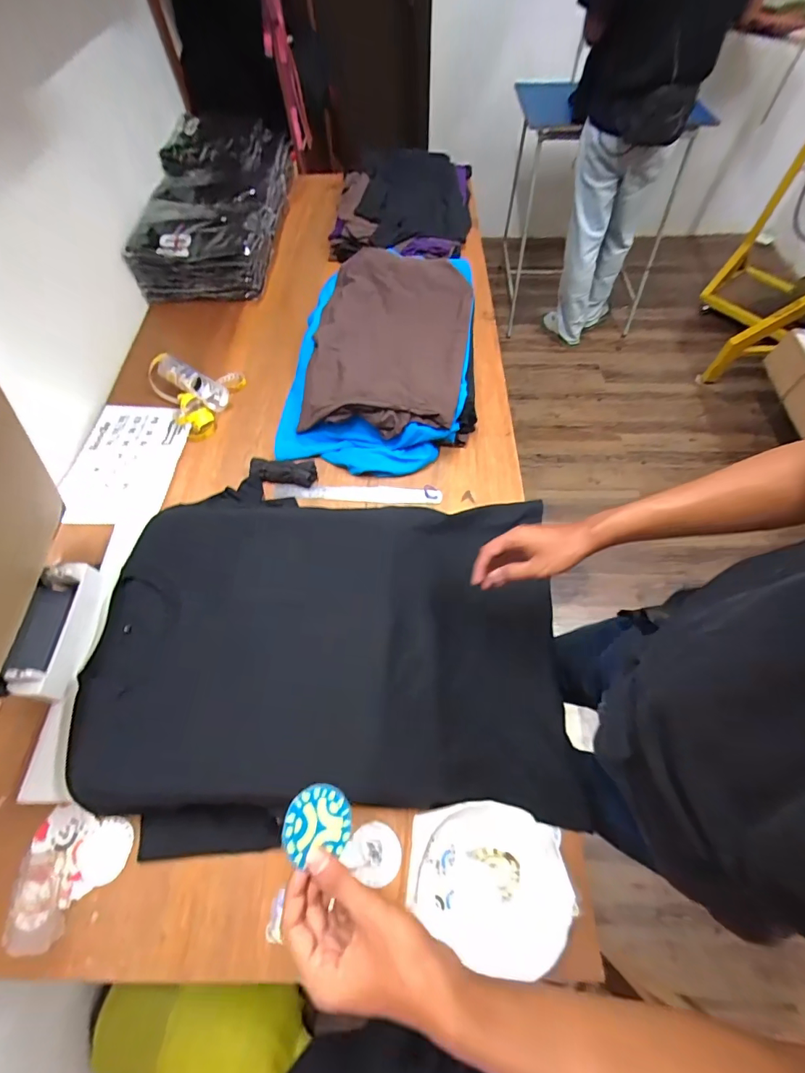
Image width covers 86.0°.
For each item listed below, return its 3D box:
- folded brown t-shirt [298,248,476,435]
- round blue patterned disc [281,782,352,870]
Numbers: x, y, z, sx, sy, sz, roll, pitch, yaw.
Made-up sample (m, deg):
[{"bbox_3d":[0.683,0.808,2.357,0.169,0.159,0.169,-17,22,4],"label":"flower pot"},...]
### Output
[{"bbox_3d":[-0.027,-0.423,0.920,0.320,0.077,0.499,8,62,5],"label":"folded brown t-shirt"},{"bbox_3d":[-0.071,0.238,0.361,0.057,0.005,0.052,13,60,-24],"label":"round blue patterned disc"}]

